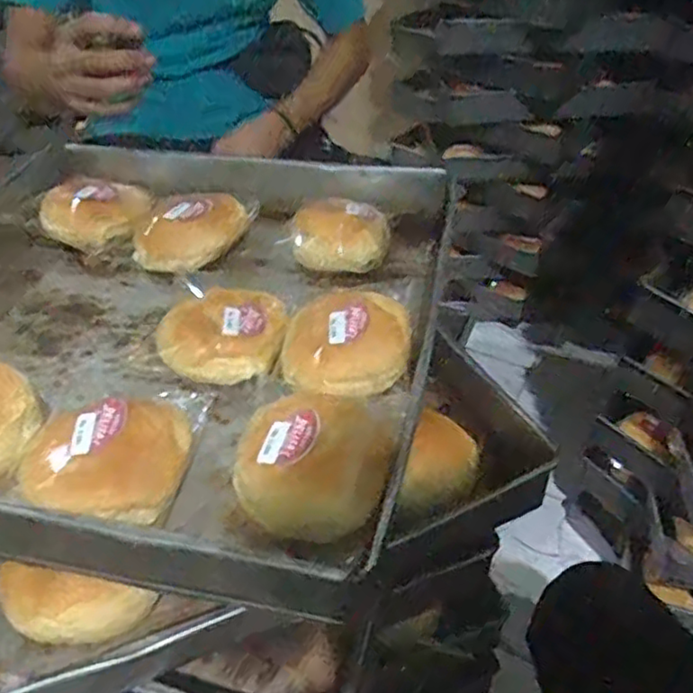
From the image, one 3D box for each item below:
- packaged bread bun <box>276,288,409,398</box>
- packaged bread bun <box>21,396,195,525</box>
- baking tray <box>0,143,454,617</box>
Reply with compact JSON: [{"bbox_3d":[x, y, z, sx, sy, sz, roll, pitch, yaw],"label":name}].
[{"bbox_3d":[-0.001,-0.005,0.481,0.092,0.034,0.080,10,43,12],"label":"packaged bread bun"},{"bbox_3d":[-0.146,0.066,0.409,0.085,0.040,0.083,-1,42,1],"label":"packaged bread bun"},{"bbox_3d":[-0.152,-0.024,0.518,0.402,0.066,0.399,7,43,10],"label":"baking tray"}]

